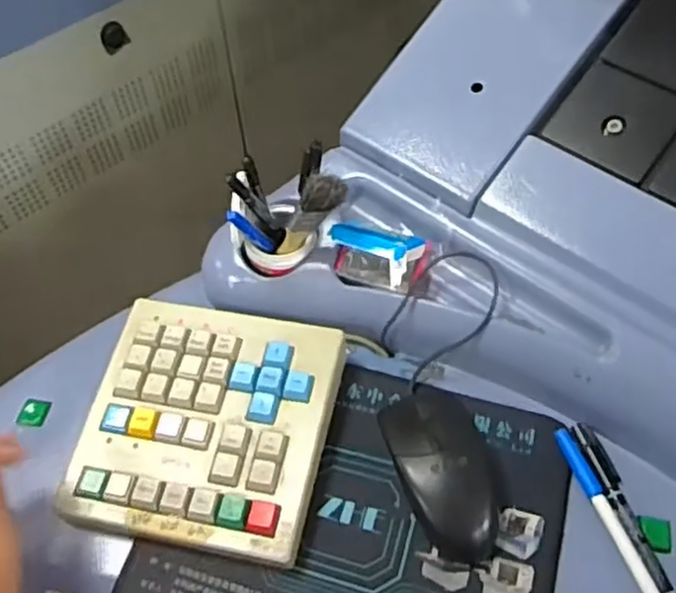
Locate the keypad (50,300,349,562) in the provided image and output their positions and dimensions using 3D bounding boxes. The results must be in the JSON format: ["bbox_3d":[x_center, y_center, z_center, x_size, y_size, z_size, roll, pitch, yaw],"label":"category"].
[{"bbox_3d":[-0.088,0.083,0.476,0.160,0.031,0.159,10,55,8],"label":"keypad"}]

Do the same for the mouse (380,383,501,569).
[{"bbox_3d":[0.066,0.111,0.453,0.055,0.031,0.108,-12,55,-7],"label":"mouse"}]

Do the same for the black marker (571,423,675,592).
[{"bbox_3d":[0.187,0.143,0.445,0.017,0.010,0.140,-15,55,-10],"label":"black marker"}]

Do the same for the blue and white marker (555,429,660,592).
[{"bbox_3d":[0.176,0.153,0.433,0.009,0.012,0.158,-16,55,-10],"label":"blue and white marker"}]

